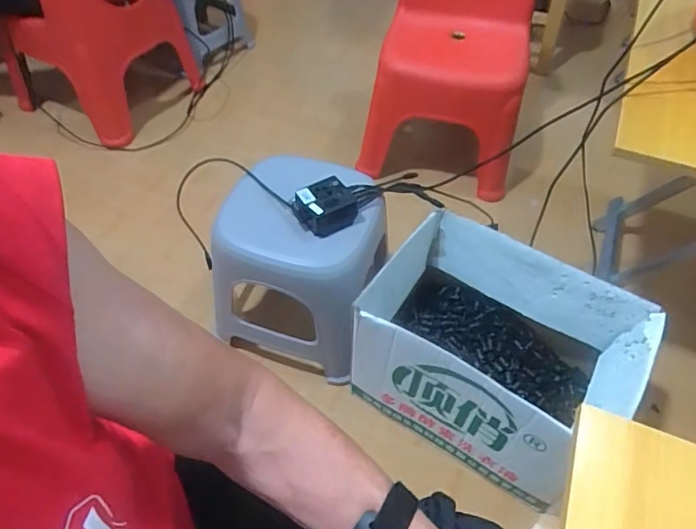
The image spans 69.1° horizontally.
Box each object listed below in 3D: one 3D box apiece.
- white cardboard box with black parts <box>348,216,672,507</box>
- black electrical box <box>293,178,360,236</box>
[{"bbox_3d":[0.239,0.147,0.855,0.401,0.244,0.279,26,55,19],"label":"white cardboard box with black parts"},{"bbox_3d":[-0.034,-0.094,0.824,0.096,0.047,0.083,-18,53,-15],"label":"black electrical box"}]

